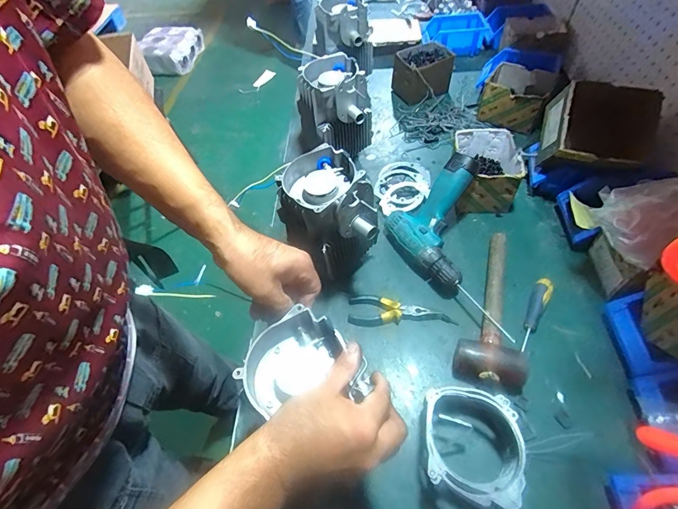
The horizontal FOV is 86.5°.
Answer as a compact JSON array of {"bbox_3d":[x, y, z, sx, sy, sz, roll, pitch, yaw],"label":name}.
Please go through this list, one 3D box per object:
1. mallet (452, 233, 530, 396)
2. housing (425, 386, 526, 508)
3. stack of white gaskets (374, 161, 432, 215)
[{"bbox_3d":[0.256,0.084,0.592,0.096,0.051,0.293,14,56,13],"label":"mallet"},{"bbox_3d":[0.168,0.240,0.463,0.124,0.074,0.129,12,56,13],"label":"housing"},{"bbox_3d":[0.138,-0.154,0.771,0.120,0.035,0.123,-10,54,-3],"label":"stack of white gaskets"}]

